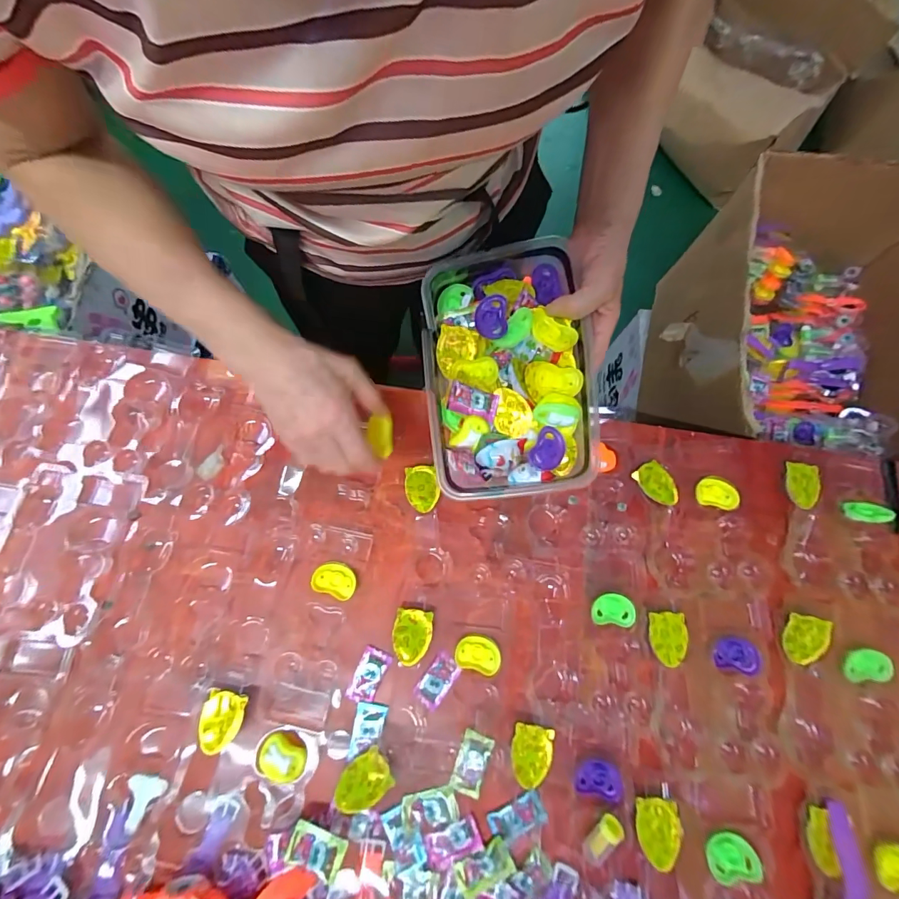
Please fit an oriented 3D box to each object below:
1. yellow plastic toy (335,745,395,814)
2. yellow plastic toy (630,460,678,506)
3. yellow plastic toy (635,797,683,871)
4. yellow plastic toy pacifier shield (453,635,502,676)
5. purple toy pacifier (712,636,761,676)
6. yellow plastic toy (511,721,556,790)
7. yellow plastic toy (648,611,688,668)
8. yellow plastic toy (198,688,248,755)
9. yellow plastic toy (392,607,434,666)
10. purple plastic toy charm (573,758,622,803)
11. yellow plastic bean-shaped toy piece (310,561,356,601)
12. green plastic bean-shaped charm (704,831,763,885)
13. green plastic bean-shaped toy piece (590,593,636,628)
[{"bbox_3d":[-0.080,0.314,0.394,0.051,0.026,0.039,-33,79,-10],"label":"yellow plastic toy"},{"bbox_3d":[0.238,0.040,0.474,0.036,0.012,0.052,-31,78,-9],"label":"yellow plastic toy"},{"bbox_3d":[0.198,0.360,0.390,0.041,0.009,0.053,5,75,-1],"label":"yellow plastic toy"},{"bbox_3d":[0.030,0.213,0.431,0.046,0.010,0.034,10,75,1],"label":"yellow plastic toy pacifier shield"},{"bbox_3d":[0.302,0.215,0.434,0.042,0.012,0.033,15,75,2],"label":"purple toy pacifier"},{"bbox_3d":[0.080,0.297,0.403,0.038,0.010,0.052,13,75,1],"label":"yellow plastic toy"},{"bbox_3d":[0.228,0.198,0.434,0.035,0.011,0.051,5,75,-1],"label":"yellow plastic toy"},{"bbox_3d":[-0.222,0.264,0.401,0.039,0.013,0.051,12,75,1],"label":"yellow plastic toy"},{"bbox_3d":[-0.039,0.193,0.431,0.039,0.019,0.051,5,75,-1],"label":"yellow plastic toy"},{"bbox_3d":[0.145,0.322,0.404,0.042,0.010,0.031,13,75,2],"label":"purple plastic toy charm"},{"bbox_3d":[-0.123,0.140,0.446,0.046,0.008,0.034,15,75,2],"label":"yellow plastic bean-shaped toy piece"},{"bbox_3d":[0.263,0.381,0.386,0.045,0.007,0.034,-18,52,3],"label":"green plastic bean-shaped charm"},{"bbox_3d":[0.176,0.172,0.446,0.044,0.013,0.032,7,75,0],"label":"green plastic bean-shaped toy piece"}]

